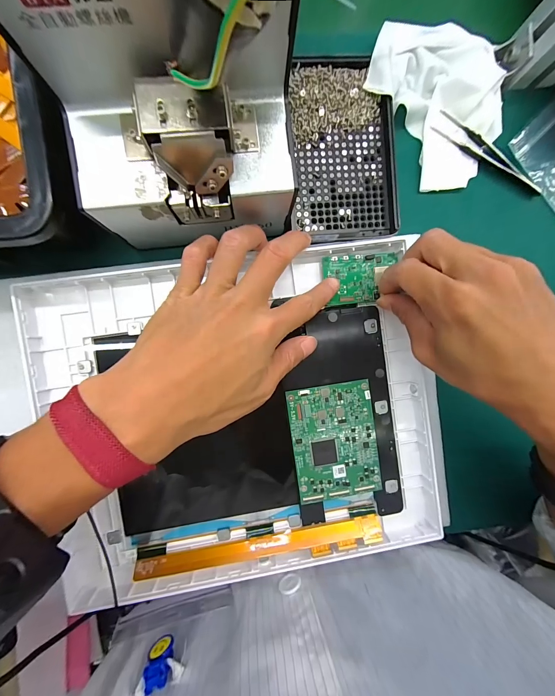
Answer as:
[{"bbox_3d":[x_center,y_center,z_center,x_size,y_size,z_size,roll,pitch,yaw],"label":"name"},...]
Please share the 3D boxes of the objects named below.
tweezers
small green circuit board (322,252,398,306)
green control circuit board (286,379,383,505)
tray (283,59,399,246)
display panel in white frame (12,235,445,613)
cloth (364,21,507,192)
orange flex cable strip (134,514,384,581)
[{"bbox_3d":[0.186,-0.170,0.253,0.111,0.008,0.015,30,89,-5],"label":"tweezers"},{"bbox_3d":[0.070,-0.058,0.238,0.061,0.004,0.040,-6,92,-5],"label":"small green circuit board"},{"bbox_3d":[0.047,0.077,0.240,0.069,0.007,0.093,-8,92,-5],"label":"green control circuit board"},{"bbox_3d":[0.052,-0.158,0.233,0.082,0.012,0.137,-6,92,-5],"label":"tray"},{"bbox_3d":[-0.026,0.057,0.244,0.306,0.039,0.254,-7,92,-5],"label":"display panel in white frame"},{"bbox_3d":[0.138,-0.209,0.241,0.097,0.024,0.130,-41,94,-3],"label":"cloth"},{"bbox_3d":[-0.011,0.165,0.235,0.196,0.012,0.017,-8,92,-5],"label":"orange flex cable strip"}]

